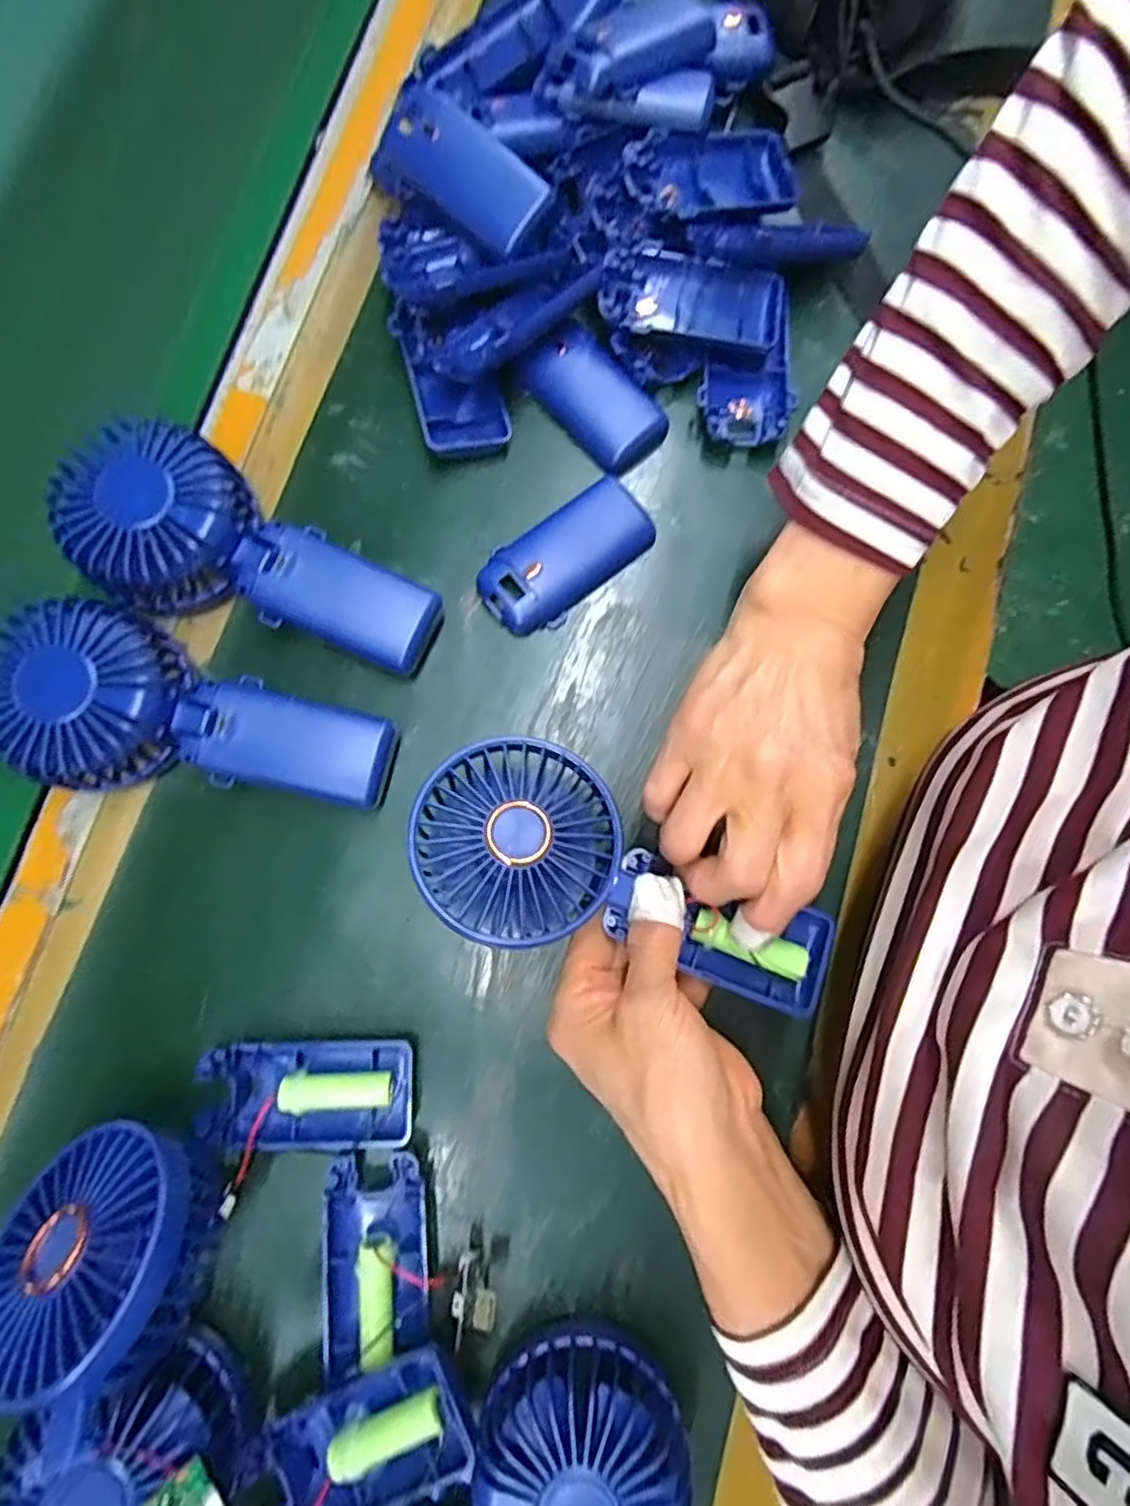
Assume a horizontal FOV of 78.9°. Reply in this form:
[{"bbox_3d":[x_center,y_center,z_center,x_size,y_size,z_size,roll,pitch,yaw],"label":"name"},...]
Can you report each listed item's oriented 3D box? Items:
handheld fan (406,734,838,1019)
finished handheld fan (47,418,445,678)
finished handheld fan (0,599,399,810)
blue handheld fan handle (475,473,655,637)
[{"bbox_3d":[0.024,0.057,0.294,0.180,0.043,0.079,26,81,-2],"label":"handheld fan"},{"bbox_3d":[-0.146,-0.089,0.328,0.172,0.055,0.083,25,81,5],"label":"finished handheld fan"},{"bbox_3d":[-0.173,-0.008,0.317,0.178,0.054,0.080,21,81,4],"label":"finished handheld fan"},{"bbox_3d":[-0.001,-0.102,0.352,0.092,0.018,0.048,-40,82,-6],"label":"blue handheld fan handle"}]

